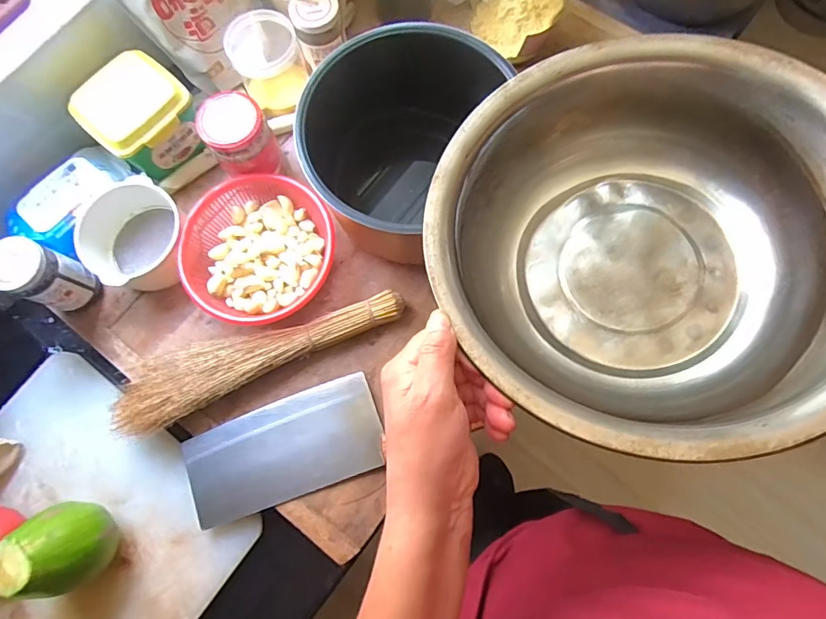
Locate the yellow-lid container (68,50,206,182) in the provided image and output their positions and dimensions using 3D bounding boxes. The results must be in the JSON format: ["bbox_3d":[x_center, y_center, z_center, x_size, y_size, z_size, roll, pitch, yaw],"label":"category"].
[{"bbox_3d":[-0.322,-0.229,0.567,0.104,0.076,0.112,40,80,10],"label":"yellow-lid container"}]

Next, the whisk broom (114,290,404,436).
[{"bbox_3d":[-0.180,0.044,0.541,0.339,0.040,0.080,-26,77,-5],"label":"whisk broom"}]

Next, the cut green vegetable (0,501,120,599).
[{"bbox_3d":[-0.352,0.238,0.478,0.066,0.100,0.066,0,76,1],"label":"cut green vegetable"}]

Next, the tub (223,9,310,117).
[{"bbox_3d":[-0.180,-0.306,0.595,0.070,0.088,0.084,32,79,9],"label":"tub"}]

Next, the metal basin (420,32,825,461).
[{"bbox_3d":[0.148,-0.048,0.323,0.266,0.108,0.269,0,76,1],"label":"metal basin"}]

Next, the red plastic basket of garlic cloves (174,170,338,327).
[{"bbox_3d":[-0.178,-0.069,0.561,0.168,0.058,0.165,0,76,1],"label":"red plastic basket of garlic cloves"}]

